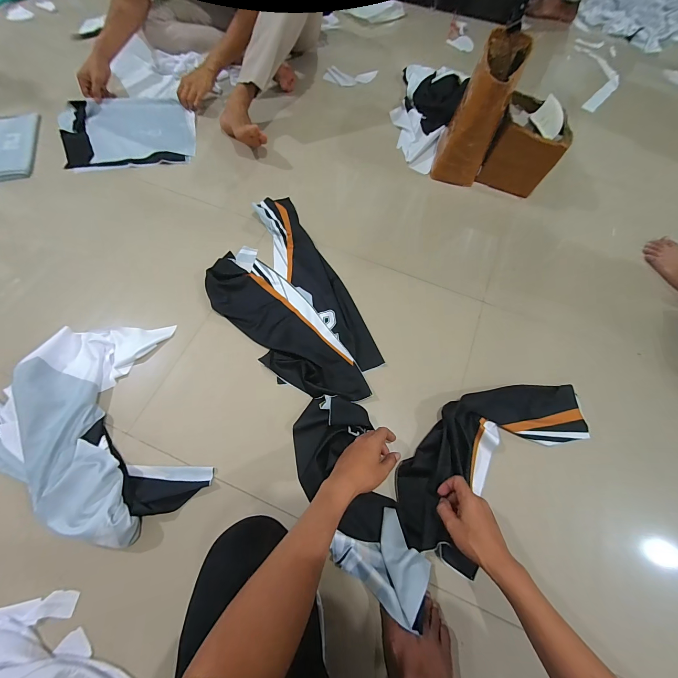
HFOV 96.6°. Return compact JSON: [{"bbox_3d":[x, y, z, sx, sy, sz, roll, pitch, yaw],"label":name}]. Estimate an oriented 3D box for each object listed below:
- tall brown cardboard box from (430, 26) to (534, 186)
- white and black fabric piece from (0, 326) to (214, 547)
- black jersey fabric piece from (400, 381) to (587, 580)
[{"bbox_3d":[0.378,-0.602,0.823,0.125,0.268,0.234,22,67,8],"label":"tall brown cardboard box"},{"bbox_3d":[-0.466,0.138,0.609,0.502,0.063,0.380,26,69,8],"label":"white and black fabric piece"},{"bbox_3d":[0.302,0.224,0.592,0.438,0.041,0.229,-29,72,-15],"label":"black jersey fabric piece"}]

